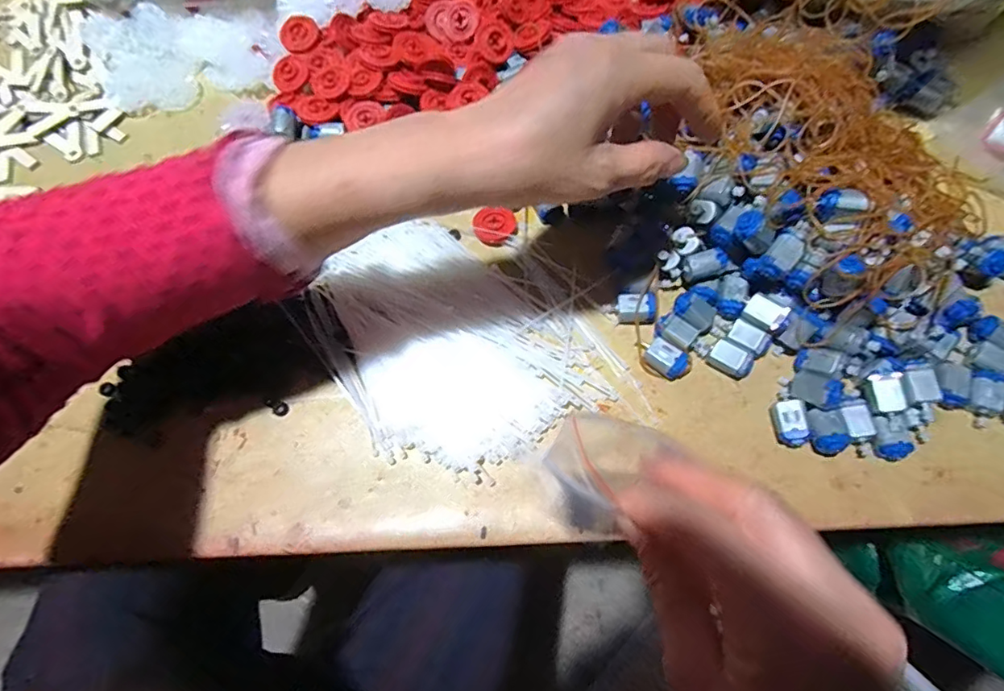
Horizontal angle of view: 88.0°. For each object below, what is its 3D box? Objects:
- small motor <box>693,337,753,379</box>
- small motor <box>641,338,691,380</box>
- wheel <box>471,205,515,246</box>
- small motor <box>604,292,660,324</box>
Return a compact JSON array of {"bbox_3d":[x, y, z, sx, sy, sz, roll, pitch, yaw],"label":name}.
[{"bbox_3d":[0.151,0.007,0.354,0.039,0.012,0.017,34,74,12],"label":"small motor"},{"bbox_3d":[0.110,0.010,0.352,0.034,0.017,0.020,34,74,11],"label":"small motor"},{"bbox_3d":[-0.005,-0.090,0.395,0.031,0.009,0.027,-24,72,-8],"label":"wheel"},{"bbox_3d":[0.091,-0.025,0.365,0.034,0.014,0.020,-1,71,0],"label":"small motor"}]

